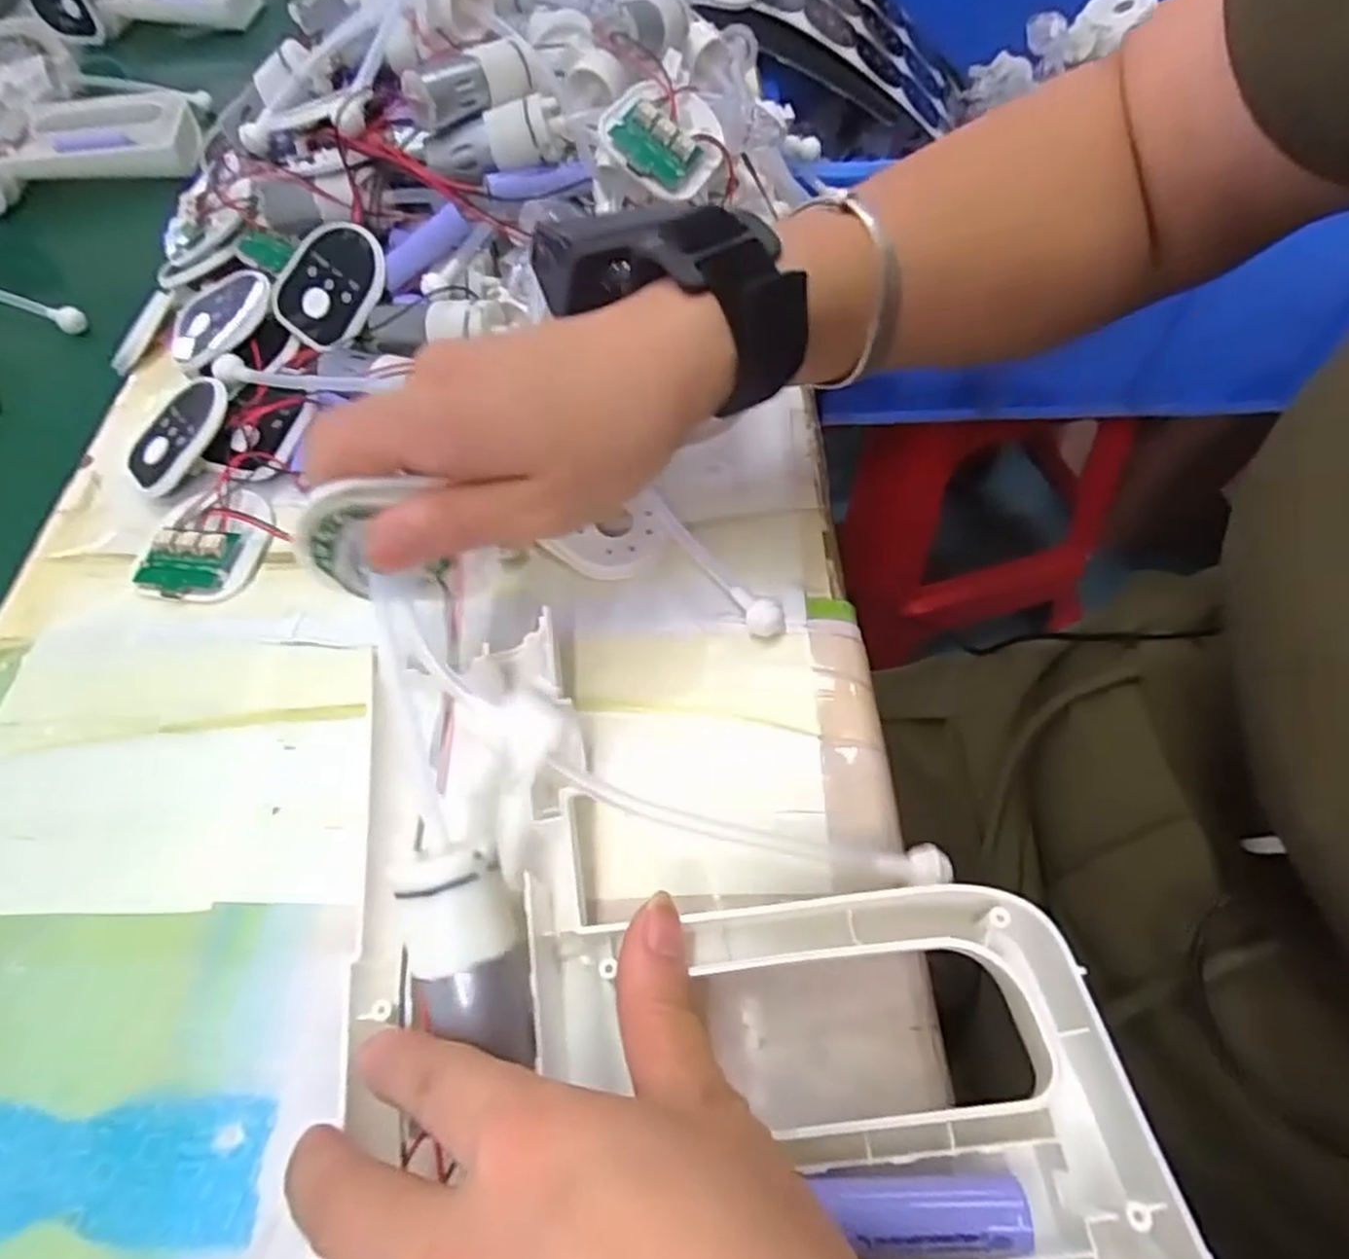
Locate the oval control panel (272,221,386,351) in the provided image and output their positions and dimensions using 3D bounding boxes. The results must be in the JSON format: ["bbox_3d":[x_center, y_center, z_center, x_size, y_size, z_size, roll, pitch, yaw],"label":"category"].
[{"bbox_3d":[-0.162,-0.163,0.361,0.050,0.005,0.058,42,95,9],"label":"oval control panel"}]

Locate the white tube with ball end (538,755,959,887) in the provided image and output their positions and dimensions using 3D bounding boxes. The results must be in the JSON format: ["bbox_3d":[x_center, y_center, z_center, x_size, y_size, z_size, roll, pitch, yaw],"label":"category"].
[{"bbox_3d":[0.021,0.056,0.219,0.116,0.013,0.011,15,57,-5],"label":"white tube with ball end"}]

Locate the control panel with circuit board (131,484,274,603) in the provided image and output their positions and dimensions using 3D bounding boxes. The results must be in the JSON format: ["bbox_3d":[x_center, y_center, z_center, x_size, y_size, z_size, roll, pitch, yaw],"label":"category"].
[{"bbox_3d":[-0.192,-0.038,0.320,0.041,0.012,0.057,4,58,9],"label":"control panel with circuit board"}]

